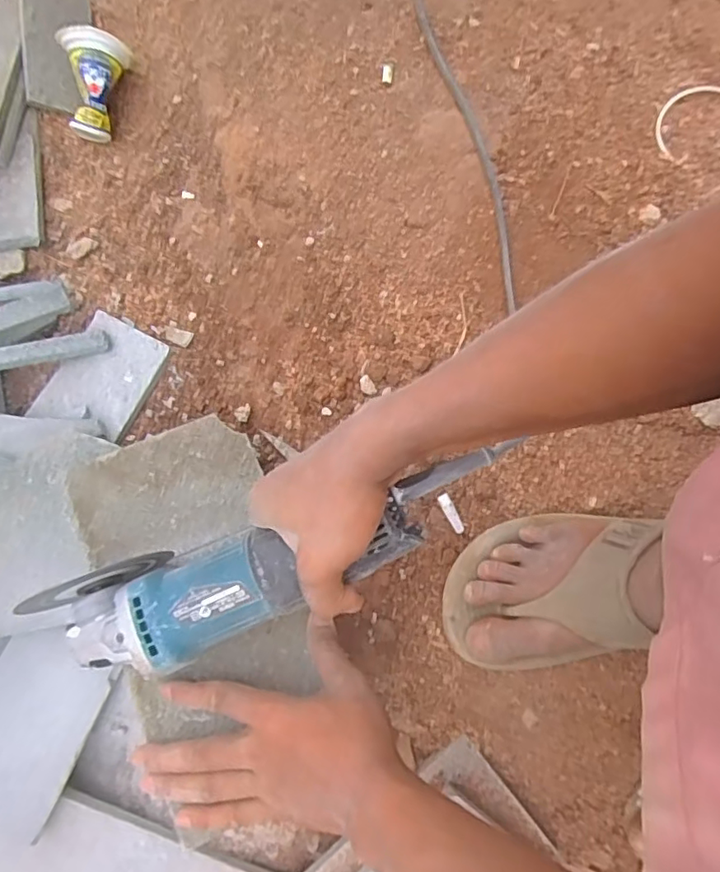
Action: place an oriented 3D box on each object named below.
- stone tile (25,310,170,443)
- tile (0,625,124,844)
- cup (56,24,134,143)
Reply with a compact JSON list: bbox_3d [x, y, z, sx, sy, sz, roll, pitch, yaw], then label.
[{"bbox_3d":[-0.242,-0.055,0.528,0.086,0.011,0.110,27,76,5],"label":"stone tile"},{"bbox_3d":[-0.266,0.232,0.452,0.094,0.007,0.136,20,66,0],"label":"tile"},{"bbox_3d":[-0.265,-0.352,0.565,0.069,0.063,0.076,0,76,-2],"label":"cup"}]

